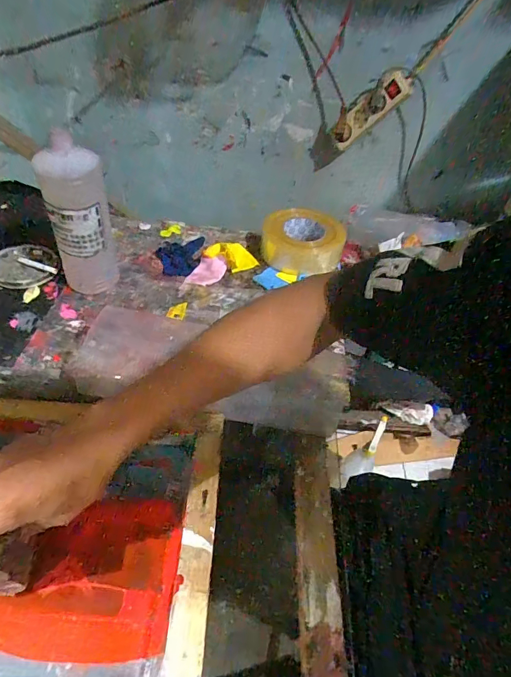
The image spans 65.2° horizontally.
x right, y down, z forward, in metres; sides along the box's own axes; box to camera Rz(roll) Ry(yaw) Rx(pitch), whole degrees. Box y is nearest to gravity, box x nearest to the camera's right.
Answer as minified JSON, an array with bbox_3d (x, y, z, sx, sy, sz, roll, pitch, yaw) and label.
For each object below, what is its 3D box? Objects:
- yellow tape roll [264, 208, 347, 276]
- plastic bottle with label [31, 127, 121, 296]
[{"bbox_3d":[0.089,-0.194,0.756,0.145,0.060,0.150,3,48,-4],"label":"yellow tape roll"},{"bbox_3d":[-0.254,-0.172,0.585,0.081,0.223,0.080,-11,51,-16],"label":"plastic bottle with label"}]

